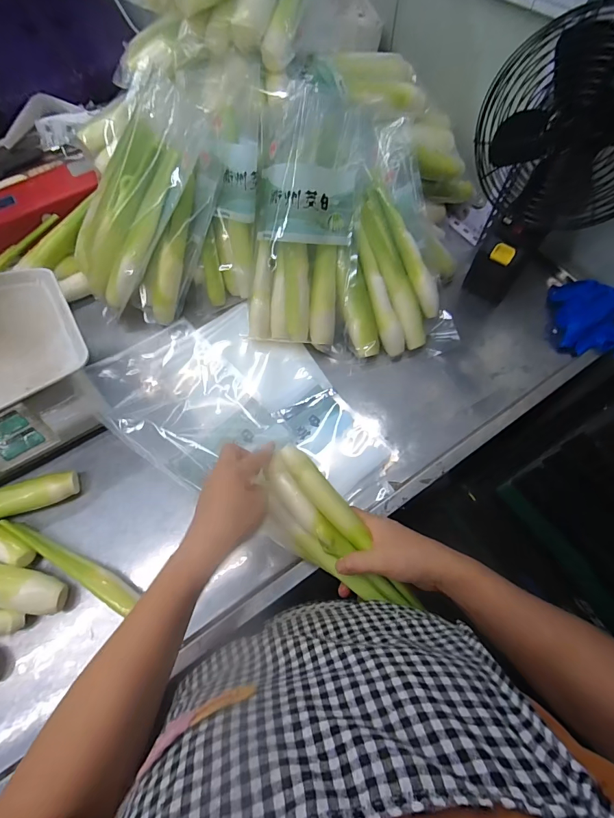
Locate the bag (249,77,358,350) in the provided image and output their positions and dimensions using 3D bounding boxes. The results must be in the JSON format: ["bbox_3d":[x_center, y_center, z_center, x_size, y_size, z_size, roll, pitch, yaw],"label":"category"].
[{"bbox_3d":[-0.006,-0.296,0.577,0.148,0.121,0.391,6,103,3],"label":"bag"}]

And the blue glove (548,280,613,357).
[{"bbox_3d":[0.468,-0.150,0.639,0.120,0.056,0.132,18,68,8],"label":"blue glove"}]

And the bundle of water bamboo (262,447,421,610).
[{"bbox_3d":[0.023,0.145,0.429,0.080,0.086,0.206,-40,72,-16],"label":"bundle of water bamboo"}]

